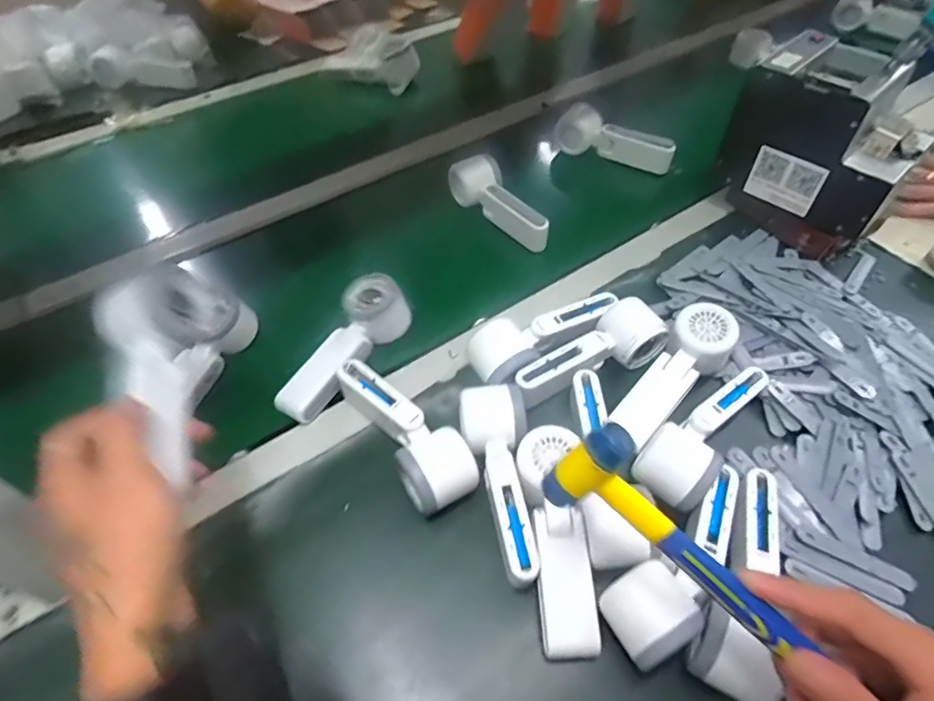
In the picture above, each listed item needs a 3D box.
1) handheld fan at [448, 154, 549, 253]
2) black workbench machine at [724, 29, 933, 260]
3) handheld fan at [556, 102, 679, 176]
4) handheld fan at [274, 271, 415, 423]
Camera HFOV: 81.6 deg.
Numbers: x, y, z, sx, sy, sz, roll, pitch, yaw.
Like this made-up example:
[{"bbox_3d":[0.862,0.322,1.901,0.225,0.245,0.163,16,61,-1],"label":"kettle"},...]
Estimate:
[{"bbox_3d":[0.046,-0.182,0.676,0.059,0.048,0.153,-30,61,-22],"label":"handheld fan"},{"bbox_3d":[0.408,-0.229,0.623,0.123,0.177,0.173,-37,60,-25],"label":"black workbench machine"},{"bbox_3d":[0.207,-0.294,0.759,0.168,0.051,0.035,20,55,16],"label":"handheld fan"},{"bbox_3d":[-0.122,-0.003,0.539,0.059,0.054,0.164,25,56,19],"label":"handheld fan"}]

